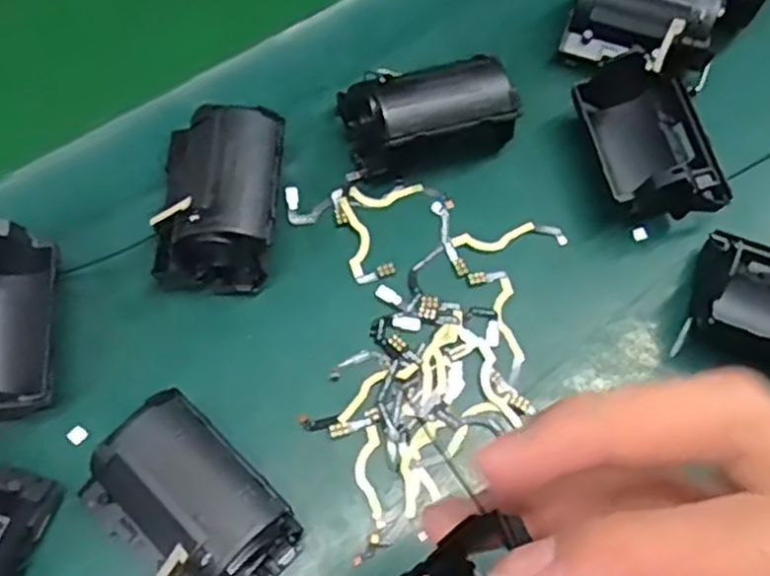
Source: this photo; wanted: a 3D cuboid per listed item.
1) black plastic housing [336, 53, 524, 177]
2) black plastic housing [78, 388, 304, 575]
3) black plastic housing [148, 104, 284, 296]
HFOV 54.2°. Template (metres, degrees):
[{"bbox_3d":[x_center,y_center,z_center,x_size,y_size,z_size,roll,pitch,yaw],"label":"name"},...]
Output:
[{"bbox_3d":[0.020,-0.076,0.333,0.072,0.042,0.048,-13,65,-9],"label":"black plastic housing"},{"bbox_3d":[-0.066,0.078,0.262,0.047,0.039,0.070,-41,72,-19],"label":"black plastic housing"},{"bbox_3d":[-0.069,-0.037,0.312,0.049,0.042,0.069,3,64,-1],"label":"black plastic housing"}]

